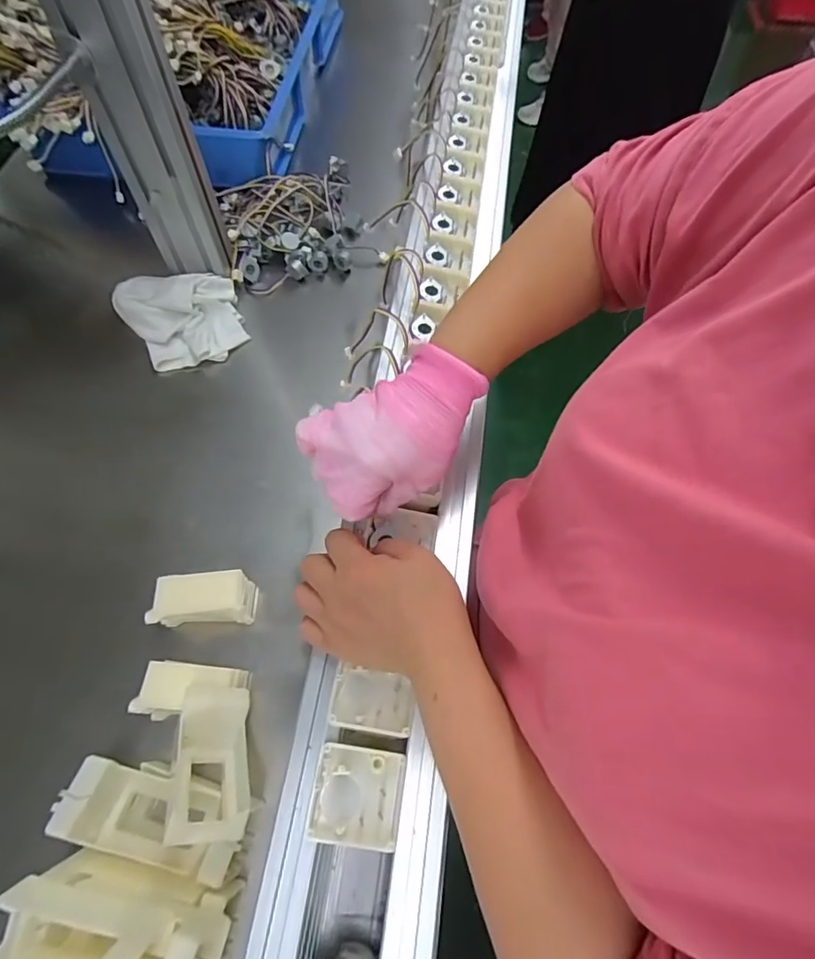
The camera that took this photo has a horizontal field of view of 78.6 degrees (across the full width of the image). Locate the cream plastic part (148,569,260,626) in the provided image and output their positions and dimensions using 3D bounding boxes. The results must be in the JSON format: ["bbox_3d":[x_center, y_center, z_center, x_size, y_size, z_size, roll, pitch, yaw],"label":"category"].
[{"bbox_3d":[-0.185,0.112,0.464,0.081,0.064,0.049,-5,63,-4],"label":"cream plastic part"}]

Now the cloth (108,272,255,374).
[{"bbox_3d":[-0.285,-0.202,0.628,0.140,0.035,0.123,-13,86,-9],"label":"cloth"}]

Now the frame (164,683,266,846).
[{"bbox_3d":[-0.149,0.225,0.386,0.062,0.061,0.111,-16,40,-9],"label":"frame"}]

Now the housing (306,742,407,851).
[{"bbox_3d":[-0.030,0.190,0.300,0.052,0.020,0.050,8,63,3],"label":"housing"}]

